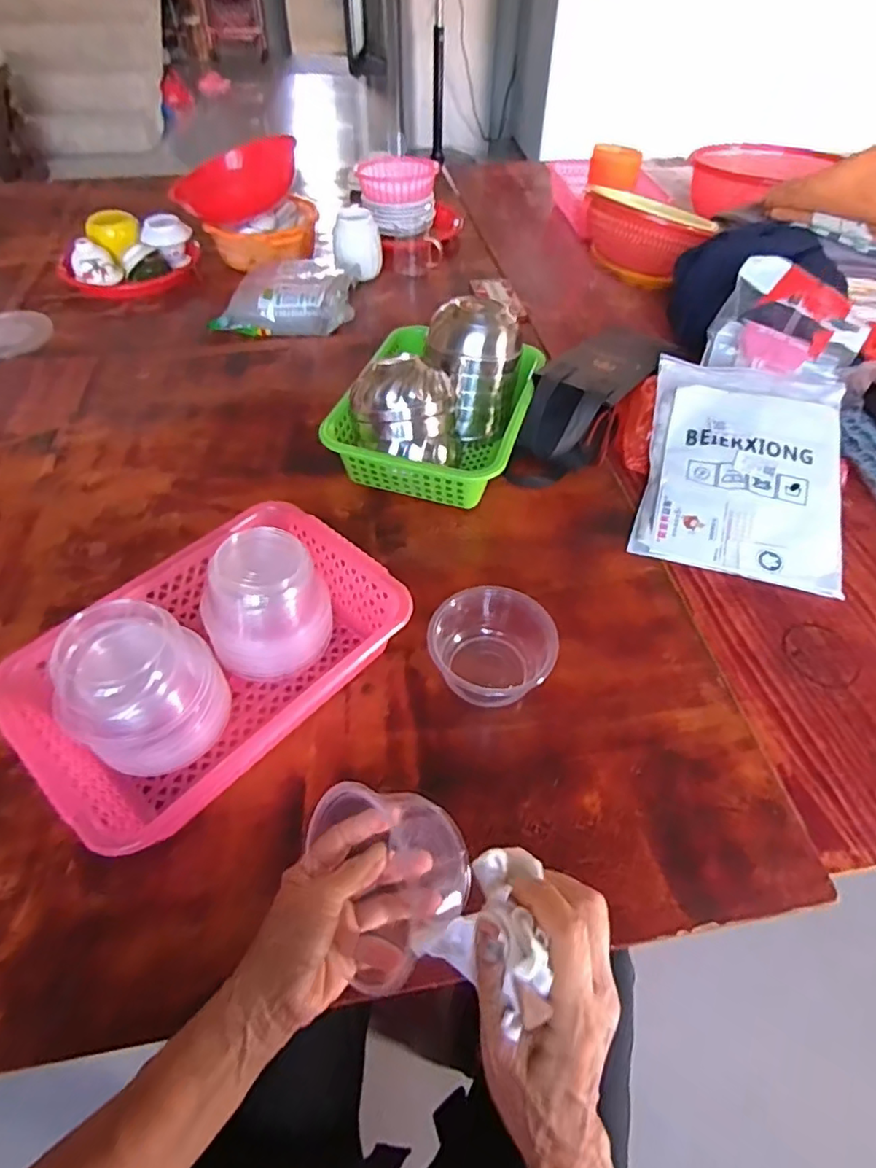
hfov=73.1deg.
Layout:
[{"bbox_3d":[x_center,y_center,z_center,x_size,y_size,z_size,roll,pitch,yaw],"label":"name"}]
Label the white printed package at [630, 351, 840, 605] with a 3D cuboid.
[{"bbox_3d":[0.369,-0.145,0.714,0.218,0.021,0.304,13,66,11],"label":"white printed package"}]

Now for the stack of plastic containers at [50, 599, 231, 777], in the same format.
[{"bbox_3d":[-0.241,0.090,0.491,0.097,0.124,0.111,19,52,16],"label":"stack of plastic containers"}]

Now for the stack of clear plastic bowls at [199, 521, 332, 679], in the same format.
[{"bbox_3d":[-0.159,0.019,0.553,0.094,0.110,0.108,28,55,23],"label":"stack of clear plastic bowls"}]

